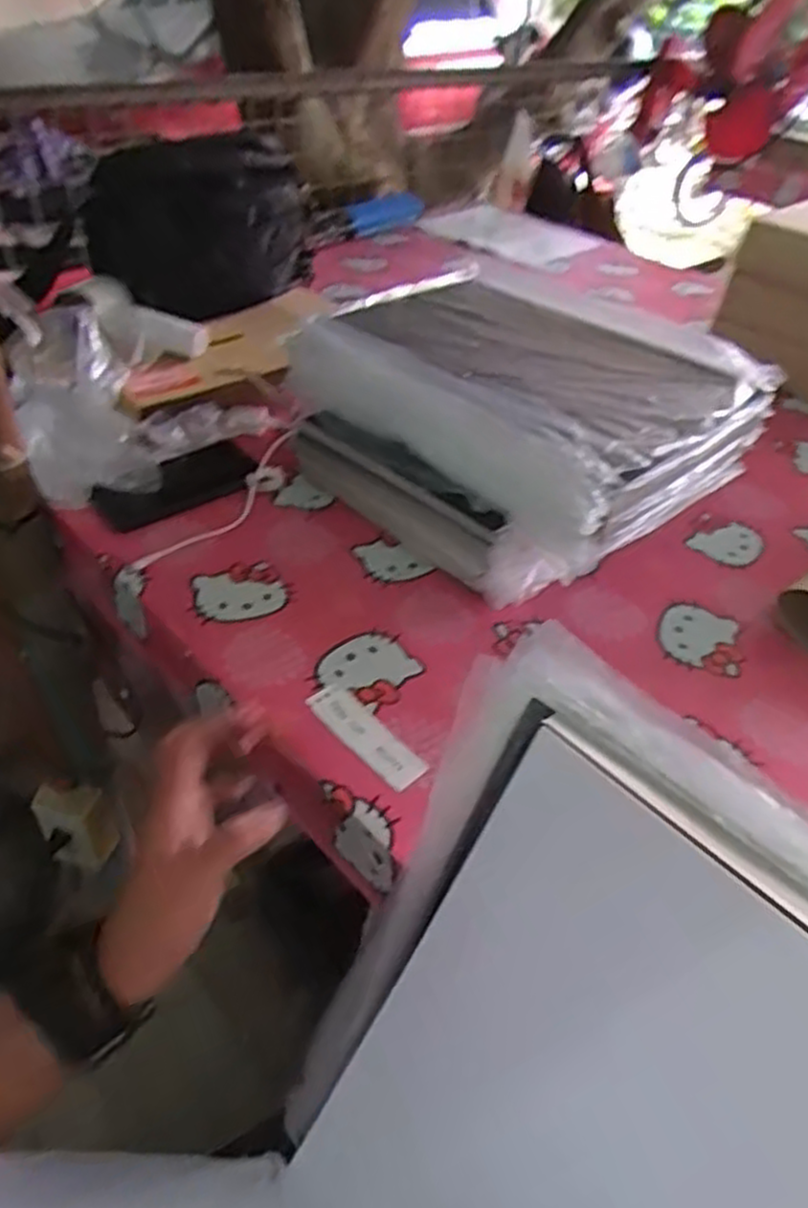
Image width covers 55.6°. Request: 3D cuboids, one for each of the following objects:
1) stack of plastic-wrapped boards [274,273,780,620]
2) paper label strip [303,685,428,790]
[{"bbox_3d":[0.115,-0.189,0.791,0.387,0.150,0.336,34,49,29],"label":"stack of plastic-wrapped boards"},{"bbox_3d":[-0.029,0.097,0.572,0.106,0.004,0.035,38,45,28],"label":"paper label strip"}]

